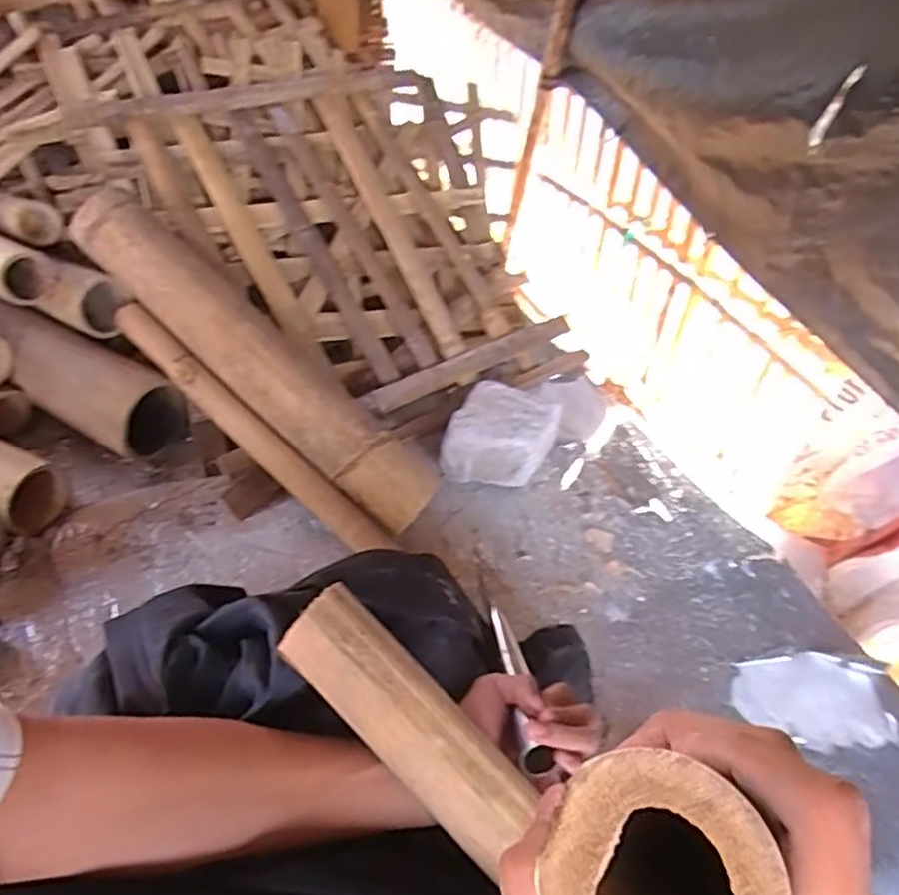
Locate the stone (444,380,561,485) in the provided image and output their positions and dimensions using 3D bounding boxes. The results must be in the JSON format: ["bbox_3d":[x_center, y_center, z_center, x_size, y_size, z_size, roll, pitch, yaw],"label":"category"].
[{"bbox_3d":[0.067,-0.009,0.900,0.121,0.091,0.130,18,45,12],"label":"stone"}]

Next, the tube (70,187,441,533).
[{"bbox_3d":[-0.224,-0.111,0.803,0.533,0.066,0.088,42,51,7],"label":"tube"}]

